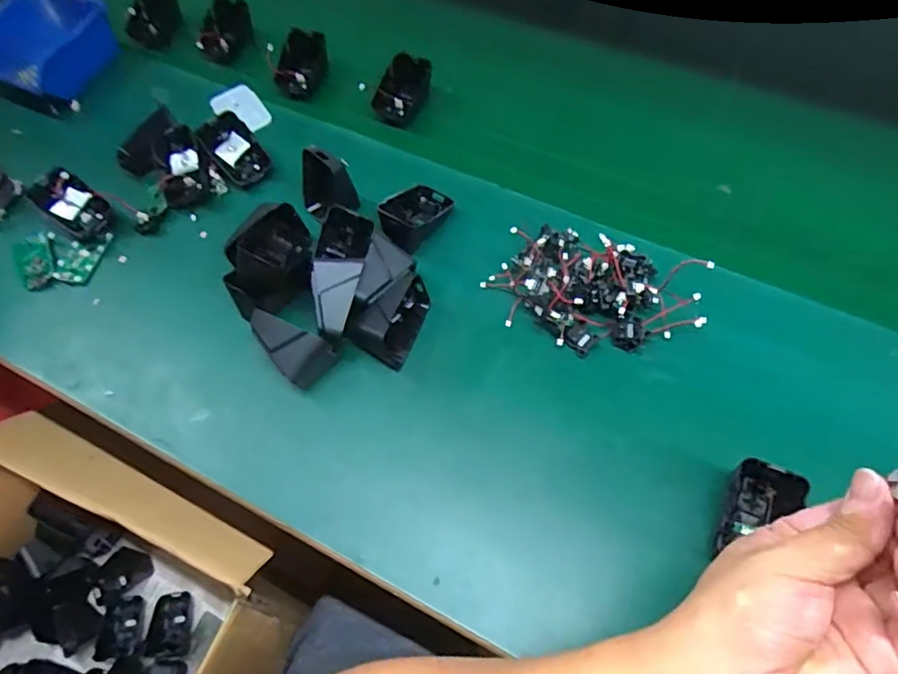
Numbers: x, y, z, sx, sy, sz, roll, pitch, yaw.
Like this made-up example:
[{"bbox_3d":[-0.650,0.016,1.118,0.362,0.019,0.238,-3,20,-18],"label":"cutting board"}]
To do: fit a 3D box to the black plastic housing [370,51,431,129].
[{"bbox_3d":[-0.048,-0.252,0.591,0.046,0.029,0.069,20,64,13],"label":"black plastic housing"}]

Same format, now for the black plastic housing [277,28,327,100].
[{"bbox_3d":[-0.157,-0.287,0.610,0.041,0.027,0.067,10,62,8],"label":"black plastic housing"}]

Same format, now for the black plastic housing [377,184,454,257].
[{"bbox_3d":[-0.031,-0.111,0.510,0.043,0.032,0.071,31,67,18],"label":"black plastic housing"}]

